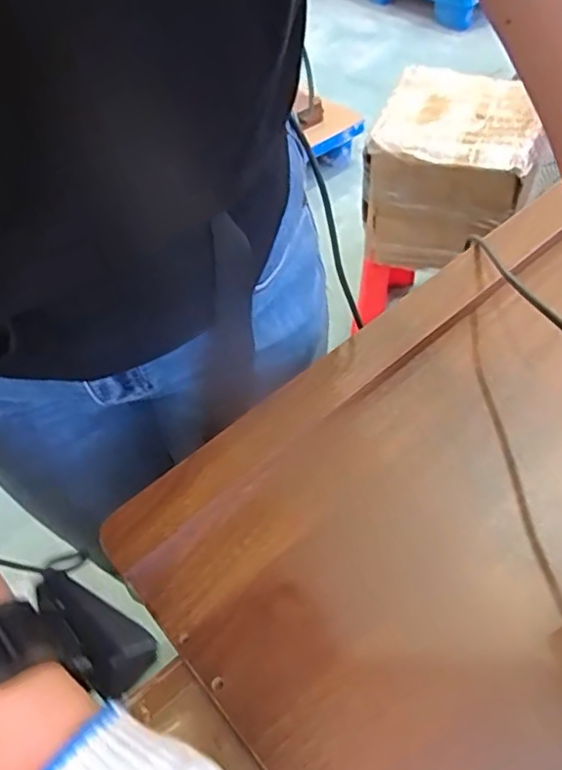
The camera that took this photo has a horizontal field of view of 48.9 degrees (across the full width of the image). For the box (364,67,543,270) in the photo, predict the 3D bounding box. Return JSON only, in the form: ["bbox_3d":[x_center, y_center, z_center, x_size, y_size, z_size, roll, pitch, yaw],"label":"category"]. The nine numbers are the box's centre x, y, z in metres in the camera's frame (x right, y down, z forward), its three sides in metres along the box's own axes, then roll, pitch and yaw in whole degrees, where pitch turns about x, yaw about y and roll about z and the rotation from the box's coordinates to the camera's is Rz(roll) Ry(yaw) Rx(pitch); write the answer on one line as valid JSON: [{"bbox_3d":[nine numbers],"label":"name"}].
[{"bbox_3d":[0.328,-0.401,1.175,0.275,0.243,0.302,22,57,21],"label":"box"}]

